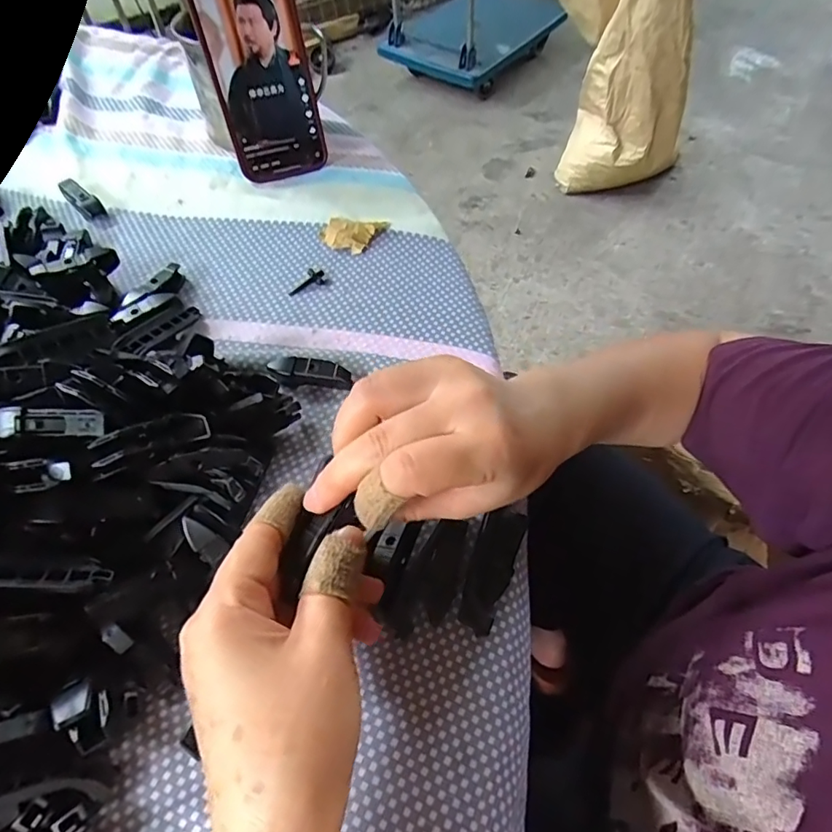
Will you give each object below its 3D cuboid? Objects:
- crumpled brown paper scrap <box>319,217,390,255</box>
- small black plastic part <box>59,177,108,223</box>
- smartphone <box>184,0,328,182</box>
[{"bbox_3d":[-0.050,-0.142,0.396,0.045,0.010,0.036,19,59,12],"label":"crumpled brown paper scrap"},{"bbox_3d":[-0.271,-0.176,0.416,0.017,0.014,0.043,-40,66,-22],"label":"small black plastic part"},{"bbox_3d":[-0.122,-0.275,0.402,0.077,0.158,0.012,-19,35,-12],"label":"smartphone"}]

